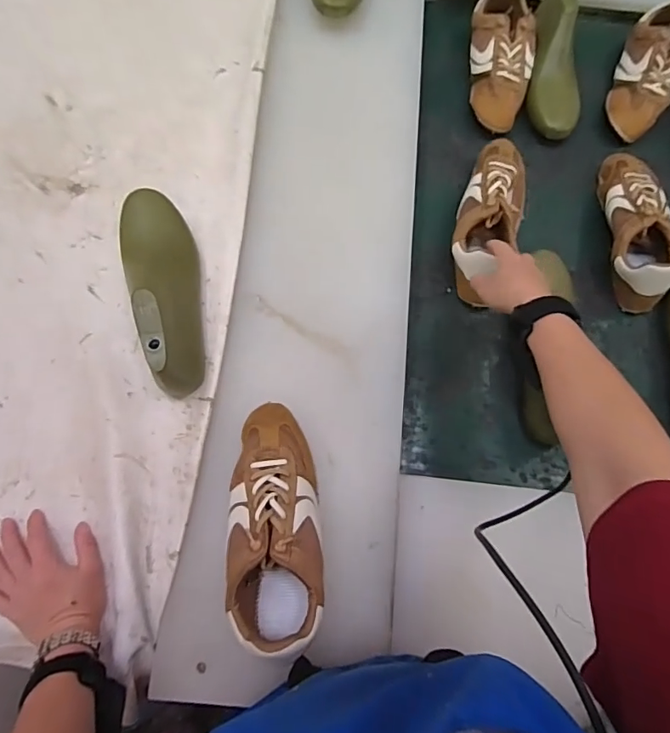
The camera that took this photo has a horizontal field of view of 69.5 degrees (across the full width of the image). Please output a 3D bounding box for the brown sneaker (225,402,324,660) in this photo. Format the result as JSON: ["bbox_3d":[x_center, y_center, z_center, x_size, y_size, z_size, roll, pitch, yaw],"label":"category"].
[{"bbox_3d":[-0.063,0.159,0.510,0.094,0.078,0.235,-2,72,-3],"label":"brown sneaker"}]

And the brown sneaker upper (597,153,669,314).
[{"bbox_3d":[0.435,-0.207,0.700,0.092,0.078,0.253,9,74,0],"label":"brown sneaker upper"}]

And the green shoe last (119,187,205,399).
[{"bbox_3d":[-0.200,-0.100,0.566,0.080,0.092,0.269,-17,74,-7],"label":"green shoe last"}]

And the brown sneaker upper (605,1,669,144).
[{"bbox_3d":[0.512,-0.481,0.779,0.098,0.066,0.243,26,73,6],"label":"brown sneaker upper"}]

